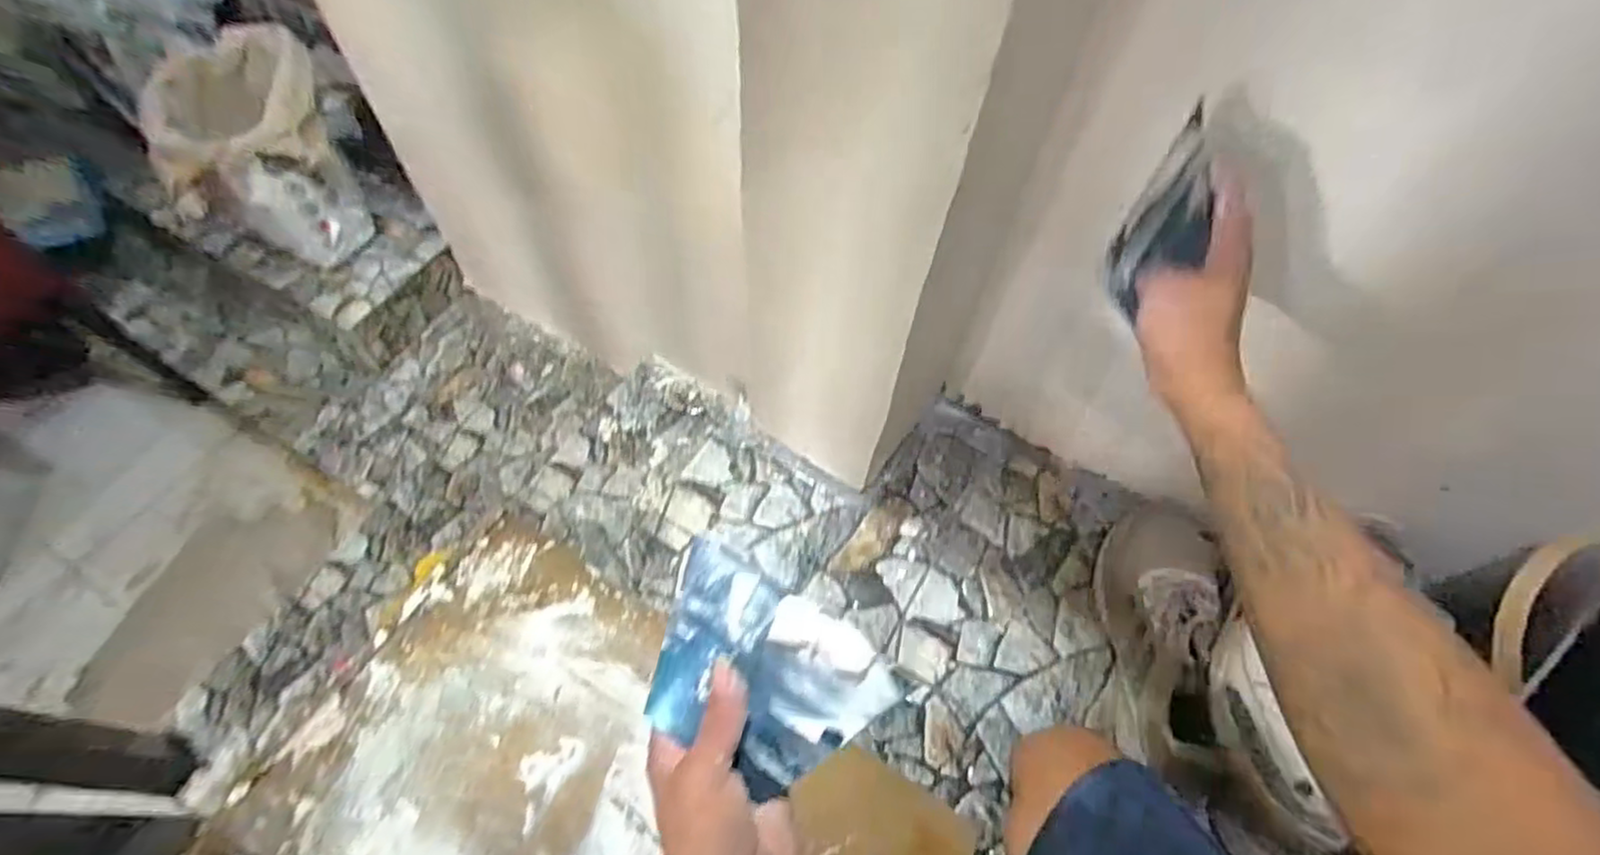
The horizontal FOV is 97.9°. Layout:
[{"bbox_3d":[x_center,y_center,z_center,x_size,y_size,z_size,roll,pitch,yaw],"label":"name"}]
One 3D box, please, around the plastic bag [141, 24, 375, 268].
[{"bbox_3d":[-0.920,-0.474,1.236,0.248,0.319,0.261,-5,59,-6],"label":"plastic bag"}]

